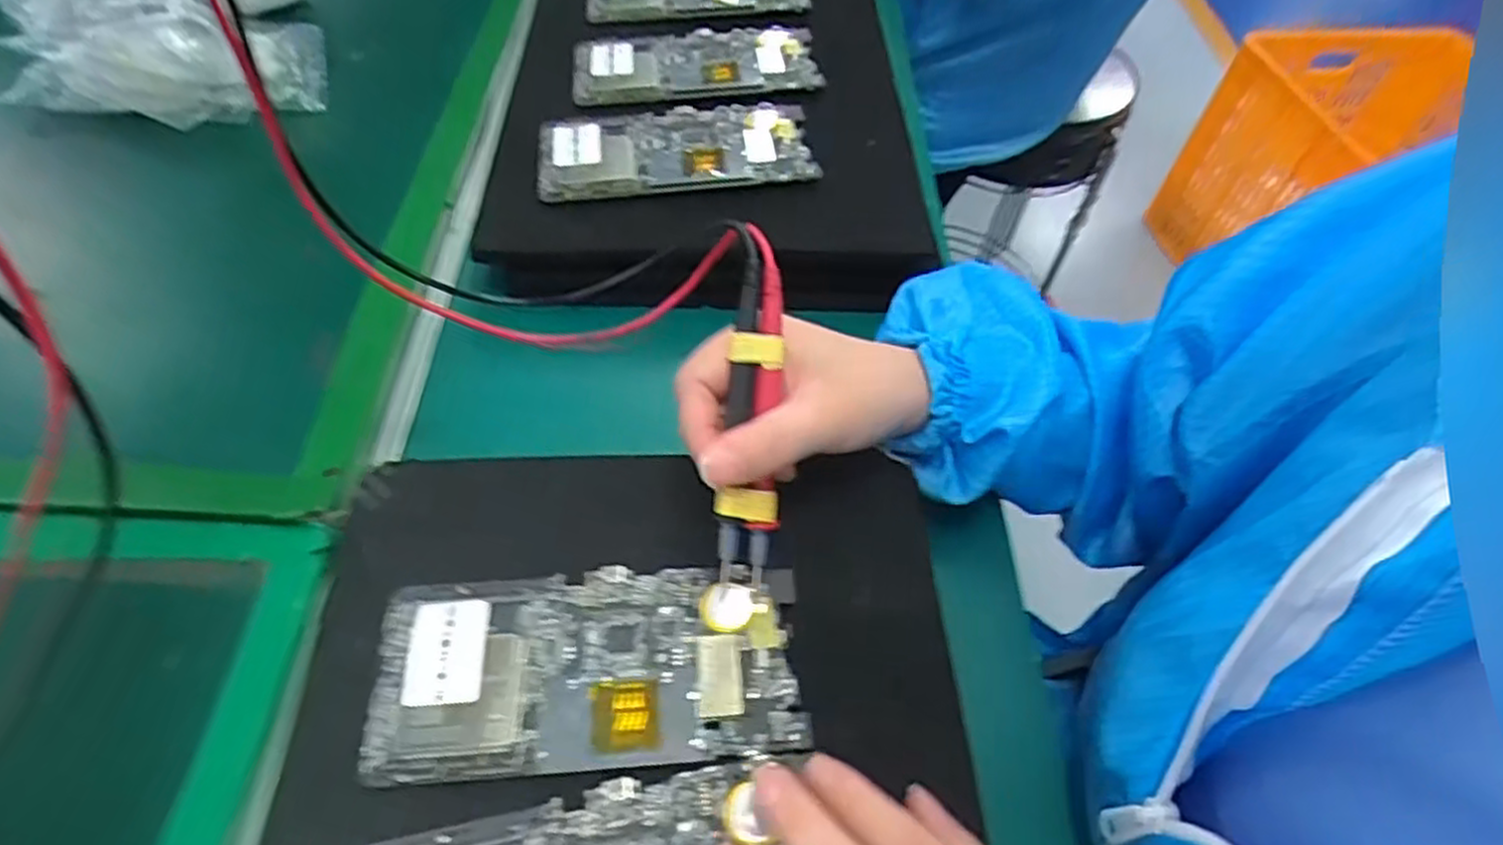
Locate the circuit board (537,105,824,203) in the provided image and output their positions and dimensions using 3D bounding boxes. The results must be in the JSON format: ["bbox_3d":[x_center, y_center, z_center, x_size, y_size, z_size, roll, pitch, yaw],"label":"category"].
[{"bbox_3d":[-0.046,-0.166,0.476,0.159,0.008,0.077,-6,54,-6],"label":"circuit board"}]

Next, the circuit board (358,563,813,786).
[{"bbox_3d":[-0.062,0.092,0.298,0.154,0.008,0.073,-3,53,-4],"label":"circuit board"}]

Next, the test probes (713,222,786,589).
[{"bbox_3d":[0.001,-0.008,0.312,0.023,0.026,0.142,4,84,1],"label":"test probes"}]

